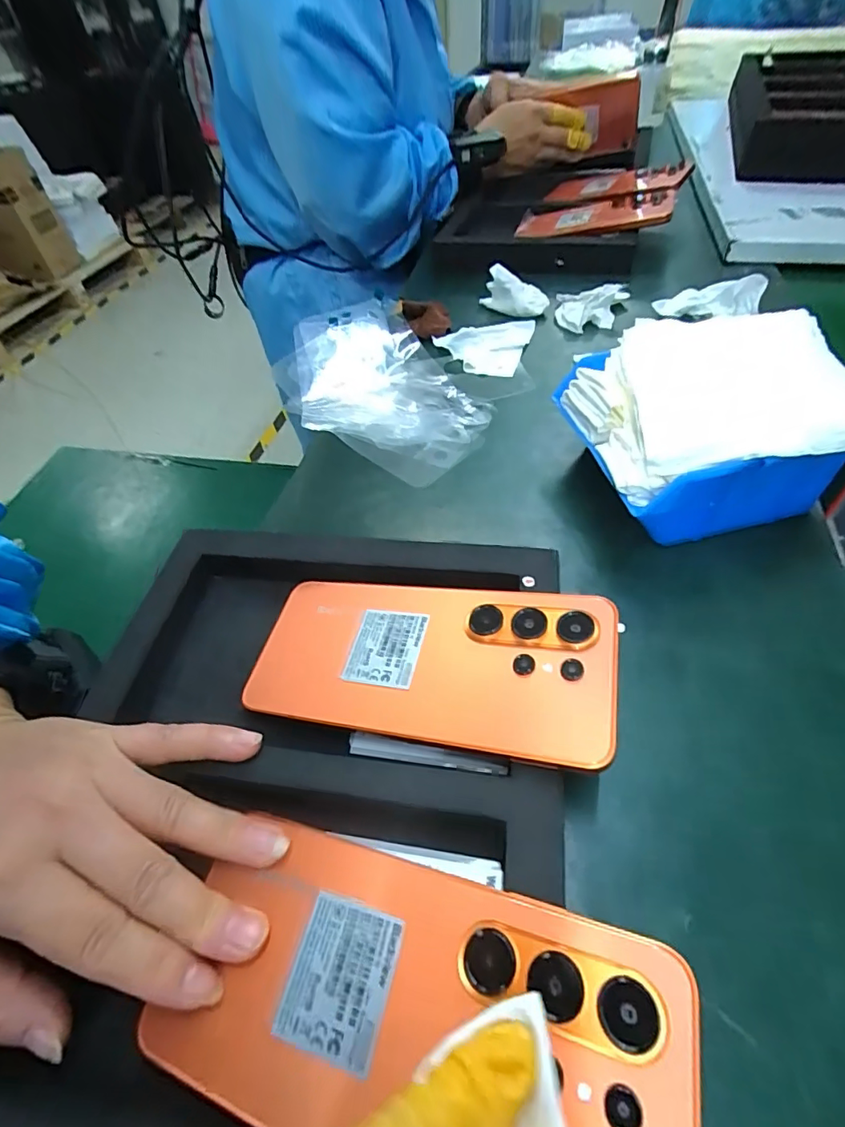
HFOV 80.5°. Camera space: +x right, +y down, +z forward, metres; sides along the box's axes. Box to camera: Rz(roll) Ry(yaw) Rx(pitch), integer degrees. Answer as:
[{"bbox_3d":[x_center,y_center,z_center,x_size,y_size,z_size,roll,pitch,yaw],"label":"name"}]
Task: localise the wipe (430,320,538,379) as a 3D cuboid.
[{"bbox_3d":[0.052,-0.208,0.460,0.084,0.011,0.087,14,54,17],"label":"wipe"}]

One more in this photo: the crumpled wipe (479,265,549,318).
[{"bbox_3d":[0.088,-0.269,0.487,0.067,0.037,0.023,13,54,16],"label":"crumpled wipe"}]

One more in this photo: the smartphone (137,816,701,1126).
[{"bbox_3d":[-0.007,0.138,0.154,0.161,0.006,0.078,0,50,21],"label":"smartphone"}]

